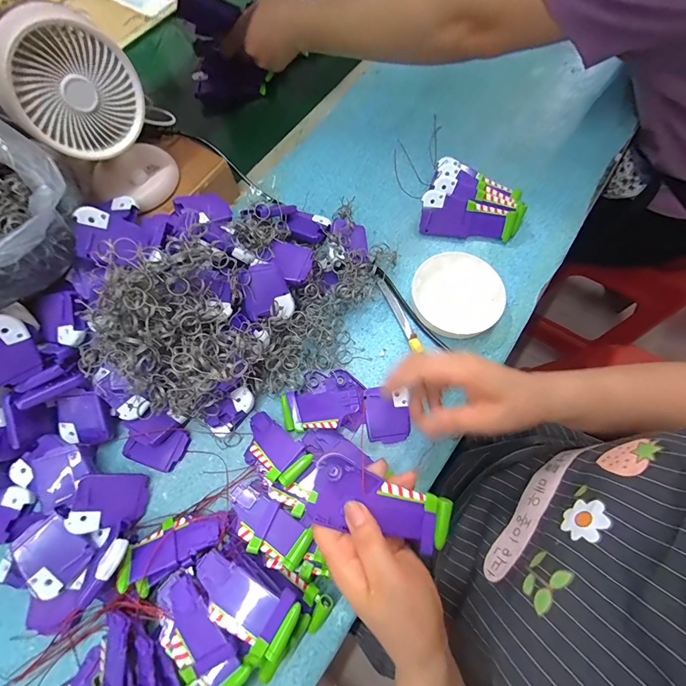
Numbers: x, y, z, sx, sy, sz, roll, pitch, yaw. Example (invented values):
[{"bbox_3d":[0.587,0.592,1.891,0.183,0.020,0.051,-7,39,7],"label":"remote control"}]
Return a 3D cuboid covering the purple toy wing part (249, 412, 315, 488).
[{"bbox_3d":[-0.071,0.105,0.350,0.043,0.010,0.089,-34,49,-22],"label":"purple toy wing part"}]

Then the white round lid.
[{"bbox_3d":[0.138,-0.059,0.408,0.100,0.027,0.103,0,71,0],"label":"white round lid"}]

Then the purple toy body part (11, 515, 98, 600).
[{"bbox_3d":[-0.269,0.194,0.312,0.061,0.017,0.048,43,73,-5],"label":"purple toy body part"}]

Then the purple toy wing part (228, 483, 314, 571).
[{"bbox_3d":[-0.074,0.168,0.312,0.091,0.012,0.041,24,51,19],"label":"purple toy wing part"}]

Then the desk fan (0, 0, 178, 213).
[{"bbox_3d":[-0.247,-0.226,0.337,0.107,0.168,0.078,-37,72,-11],"label":"desk fan"}]

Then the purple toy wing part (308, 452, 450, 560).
[{"bbox_3d":[0.030,0.131,0.271,0.112,0.008,0.049,21,72,-2],"label":"purple toy wing part"}]

